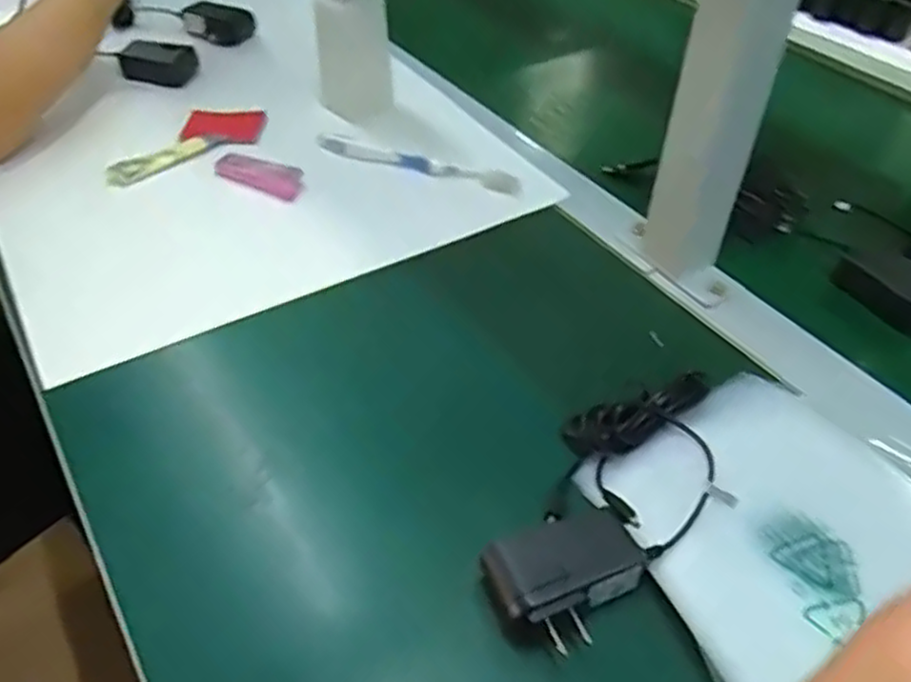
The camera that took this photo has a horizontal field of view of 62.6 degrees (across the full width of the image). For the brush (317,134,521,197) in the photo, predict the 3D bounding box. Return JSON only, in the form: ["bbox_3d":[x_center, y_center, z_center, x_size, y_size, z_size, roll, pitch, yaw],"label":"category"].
[{"bbox_3d":[-0.036,-0.155,0.662,0.190,0.021,0.024,15,46,13],"label":"brush"}]

